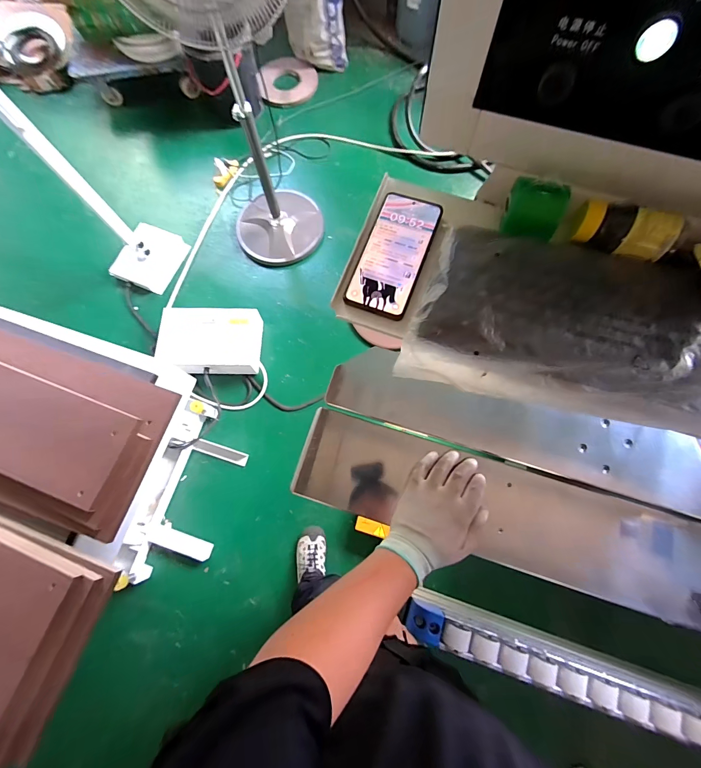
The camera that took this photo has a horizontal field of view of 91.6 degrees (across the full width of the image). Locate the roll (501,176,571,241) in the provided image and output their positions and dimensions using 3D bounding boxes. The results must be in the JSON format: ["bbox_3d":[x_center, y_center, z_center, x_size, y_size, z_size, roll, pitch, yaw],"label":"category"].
[{"bbox_3d":[0.211,-0.199,0.384,0.064,0.039,0.052,15,77,5],"label":"roll"}]

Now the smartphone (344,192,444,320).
[{"bbox_3d":[0.054,-0.163,0.420,0.077,0.016,0.163,20,78,6],"label":"smartphone"}]

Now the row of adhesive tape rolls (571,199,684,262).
[{"bbox_3d":[0.304,-0.170,0.371,0.100,0.036,0.037,20,75,5],"label":"row of adhesive tape rolls"}]

